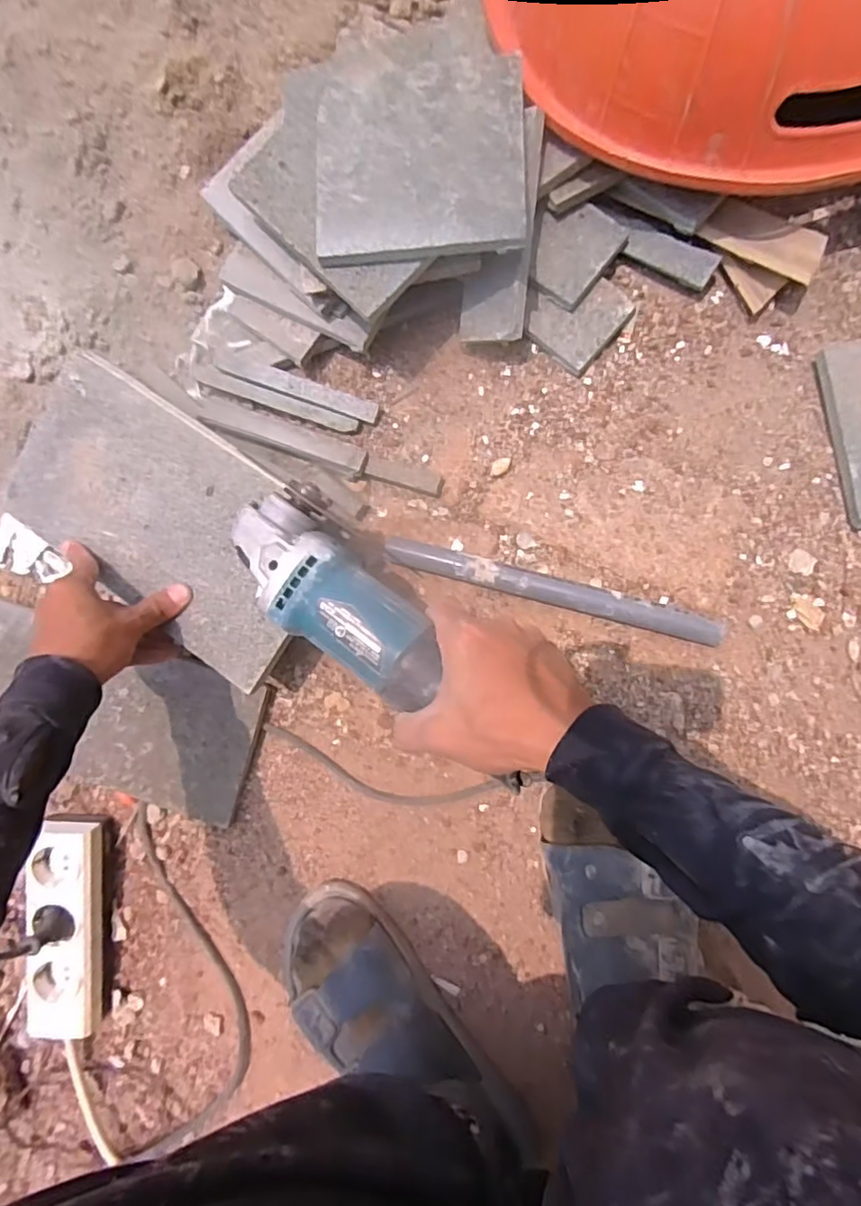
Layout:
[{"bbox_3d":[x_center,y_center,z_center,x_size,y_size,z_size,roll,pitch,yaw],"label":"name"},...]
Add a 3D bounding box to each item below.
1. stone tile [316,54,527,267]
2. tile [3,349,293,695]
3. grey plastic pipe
[{"bbox_3d":[-0.009,-0.314,0.422,0.145,0.011,0.136,-1,94,8],"label":"stone tile"},{"bbox_3d":[-0.216,-0.070,0.480,0.284,0.019,0.147,34,92,5],"label":"tile"},{"bbox_3d":[0.095,-0.011,0.480,0.266,0.025,0.022,15,90,6],"label":"grey plastic pipe"}]

